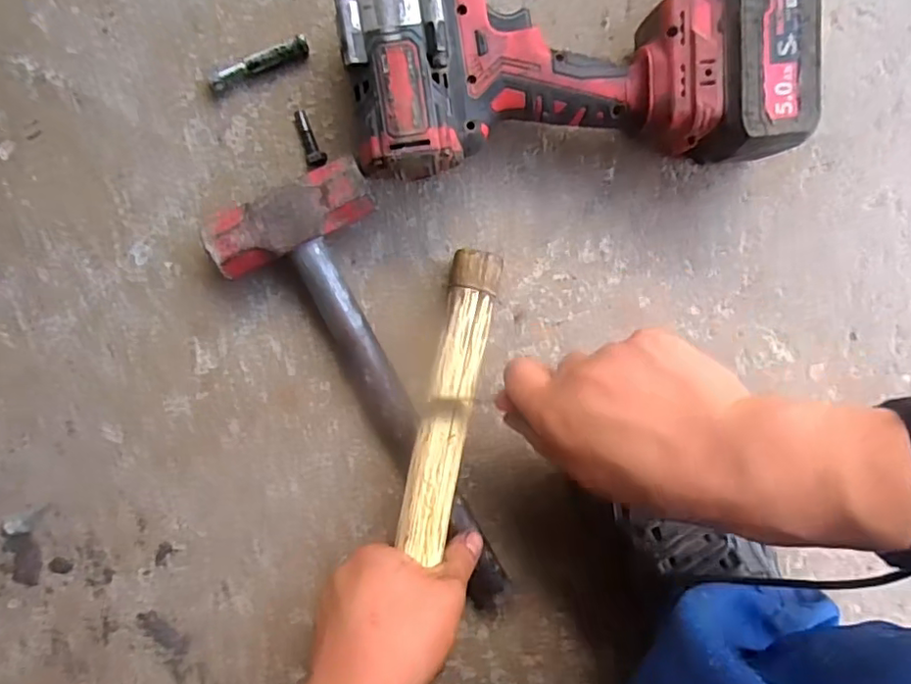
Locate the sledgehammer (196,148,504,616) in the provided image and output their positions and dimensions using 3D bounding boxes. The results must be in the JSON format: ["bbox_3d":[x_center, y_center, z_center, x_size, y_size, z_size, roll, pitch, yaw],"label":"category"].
[{"bbox_3d":[-0.057,0.050,0.400,0.101,0.038,0.319,-20,99,1],"label":"sledgehammer"}]

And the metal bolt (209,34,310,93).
[{"bbox_3d":[-0.127,-0.179,0.376,0.068,0.013,0.010,-21,99,1],"label":"metal bolt"}]

